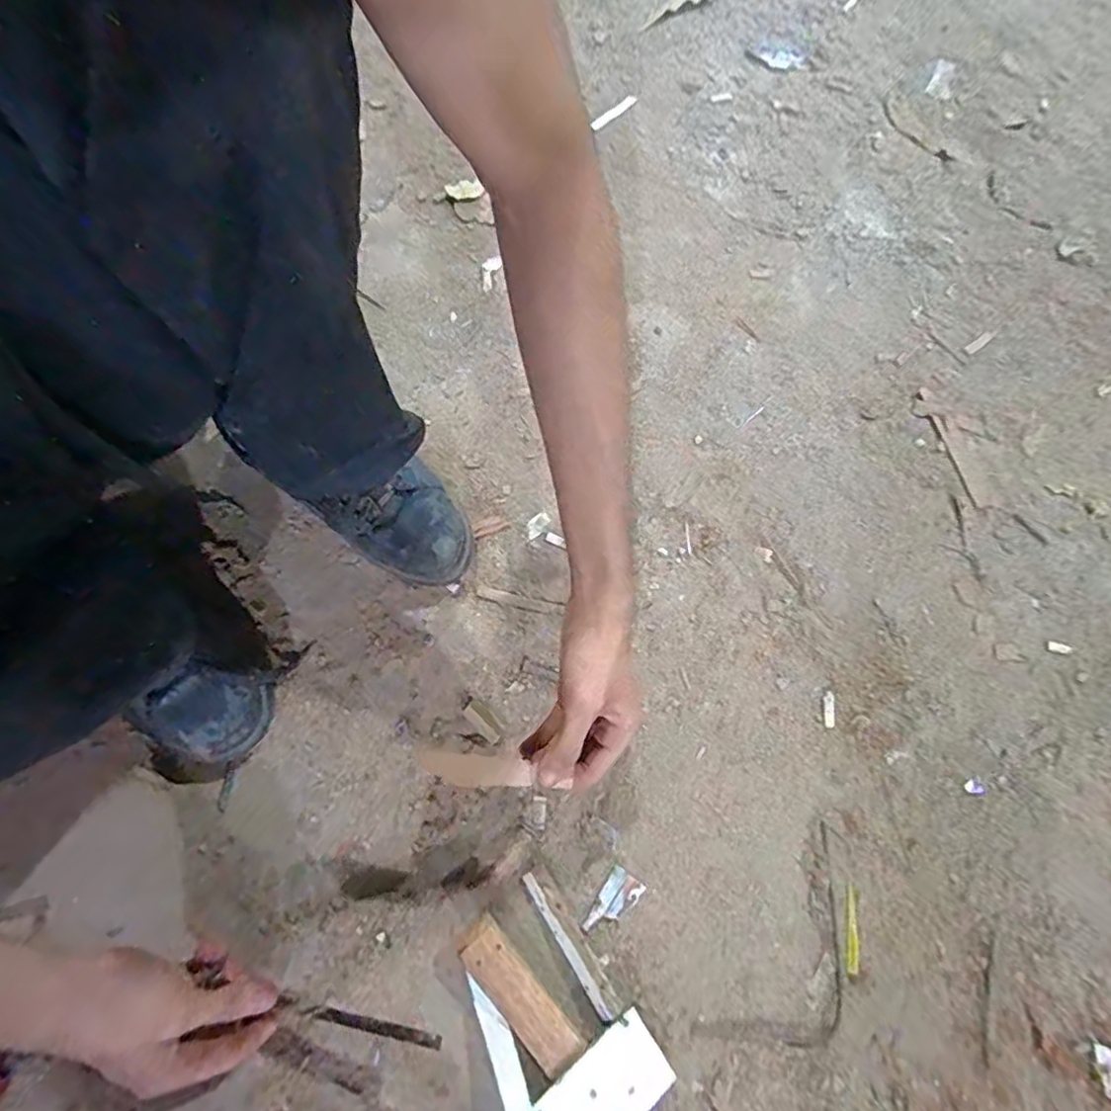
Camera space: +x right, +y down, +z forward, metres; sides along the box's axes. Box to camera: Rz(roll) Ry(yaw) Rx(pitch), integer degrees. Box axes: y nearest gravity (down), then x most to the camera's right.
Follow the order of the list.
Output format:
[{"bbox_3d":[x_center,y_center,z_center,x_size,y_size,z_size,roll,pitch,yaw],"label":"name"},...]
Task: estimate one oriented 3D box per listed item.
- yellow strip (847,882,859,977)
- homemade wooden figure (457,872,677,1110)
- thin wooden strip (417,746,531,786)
[{"bbox_3d":[0.256,0.321,0.505,0.011,0.004,0.067,11,74,1],"label":"yellow strip"},{"bbox_3d":[0.007,0.384,0.449,0.118,0.037,0.225,-33,78,-10],"label":"homemade wooden figure"},{"bbox_3d":[-0.057,0.145,0.403,0.082,0.007,0.023,5,74,8],"label":"thin wooden strip"}]

